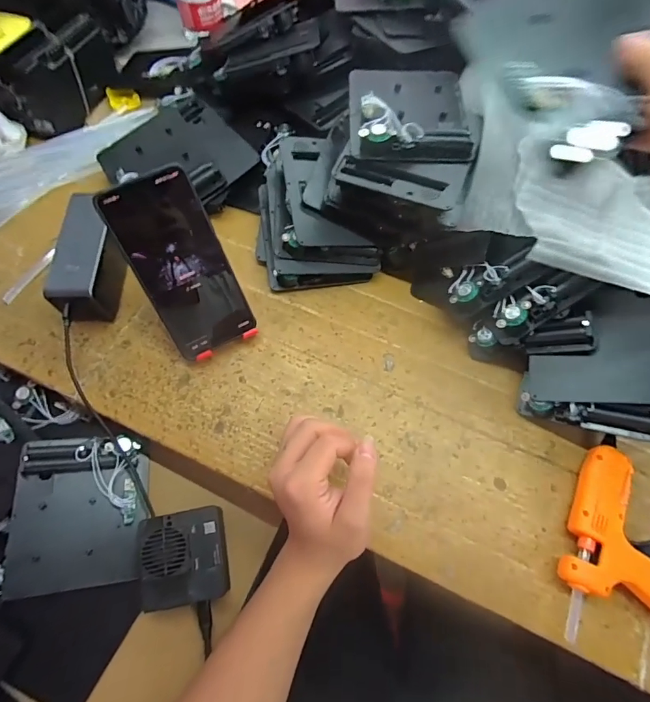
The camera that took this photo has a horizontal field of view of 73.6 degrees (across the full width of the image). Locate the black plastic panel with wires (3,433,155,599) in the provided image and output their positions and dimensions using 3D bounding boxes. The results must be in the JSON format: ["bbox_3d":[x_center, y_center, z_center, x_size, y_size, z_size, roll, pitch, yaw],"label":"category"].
[{"bbox_3d":[-0.224,0.148,0.403,0.111,0.018,0.130,0,72,-17],"label":"black plastic panel with wires"}]

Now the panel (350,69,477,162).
[{"bbox_3d":[0.079,-0.233,0.408,0.108,0.031,0.131,0,66,1],"label":"panel"}]

